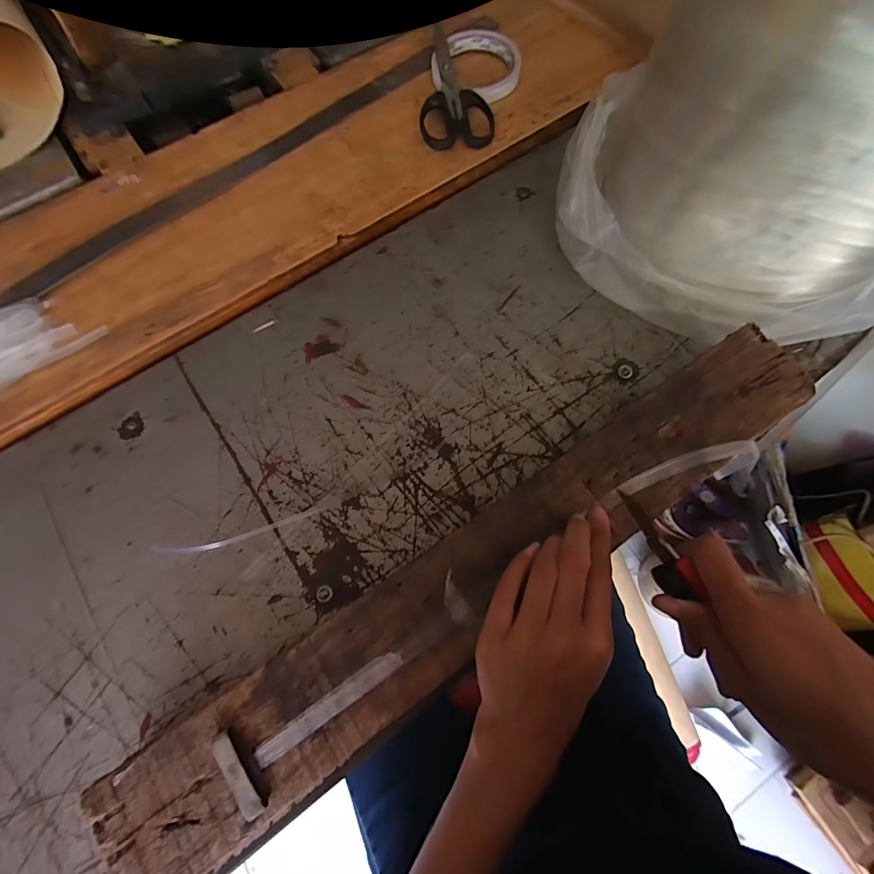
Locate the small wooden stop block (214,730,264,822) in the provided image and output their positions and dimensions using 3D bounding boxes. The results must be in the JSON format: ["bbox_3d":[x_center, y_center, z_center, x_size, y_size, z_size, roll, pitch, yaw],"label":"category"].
[{"bbox_3d":[-0.105,0.180,0.215,0.010,0.009,0.044,-32,74,-9],"label":"small wooden stop block"}]

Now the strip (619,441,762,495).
[{"bbox_3d":[0.173,0.021,0.276,0.104,0.007,0.020,-12,71,-3],"label":"strip"}]

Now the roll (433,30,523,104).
[{"bbox_3d":[0.044,-0.409,0.443,0.096,0.014,0.087,7,71,3],"label":"roll"}]

